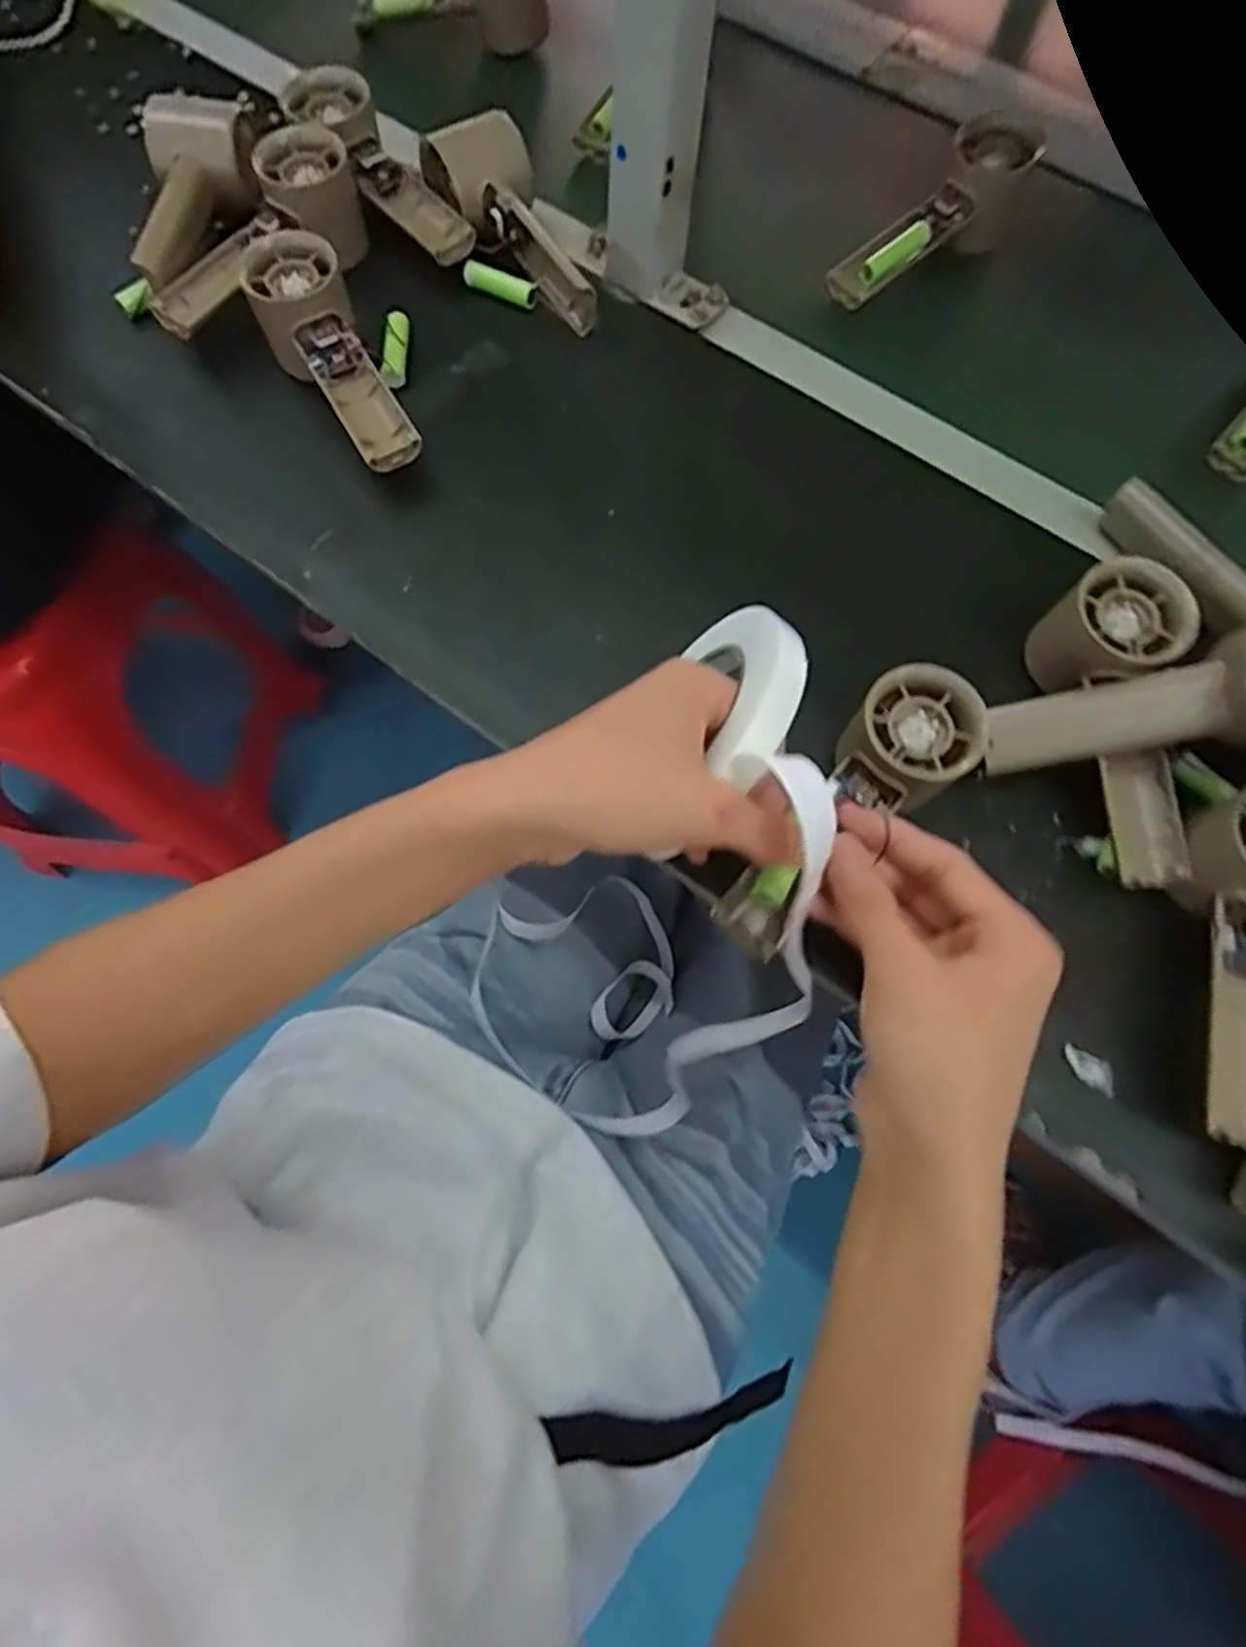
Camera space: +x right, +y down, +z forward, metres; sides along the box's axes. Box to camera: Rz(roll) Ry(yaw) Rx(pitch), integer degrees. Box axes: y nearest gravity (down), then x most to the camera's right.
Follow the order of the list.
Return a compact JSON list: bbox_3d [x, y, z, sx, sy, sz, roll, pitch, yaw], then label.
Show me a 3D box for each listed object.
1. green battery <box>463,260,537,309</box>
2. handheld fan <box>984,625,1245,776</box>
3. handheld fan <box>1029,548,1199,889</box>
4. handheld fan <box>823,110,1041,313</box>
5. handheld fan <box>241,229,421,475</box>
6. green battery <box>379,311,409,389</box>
[{"bbox_3d":[-0.081,-0.353,0.487,0.048,0.016,0.014,19,71,5],"label":"green battery"},{"bbox_3d":[0.257,-0.055,0.353,0.156,0.049,0.065,-13,67,29],"label":"handheld fan"},{"bbox_3d":[0.250,-0.051,0.380,0.066,0.058,0.163,-8,85,-5],"label":"handheld fan"},{"bbox_3d":[0.208,-0.408,0.508,0.157,0.046,0.052,-37,75,1],"label":"handheld fan"},{"bbox_3d":[-0.171,-0.272,0.438,0.054,0.053,0.154,-28,73,-11],"label":"handheld fan"},{"bbox_3d":[-0.143,-0.299,0.467,0.013,0.012,0.048,7,89,1],"label":"green battery"}]

